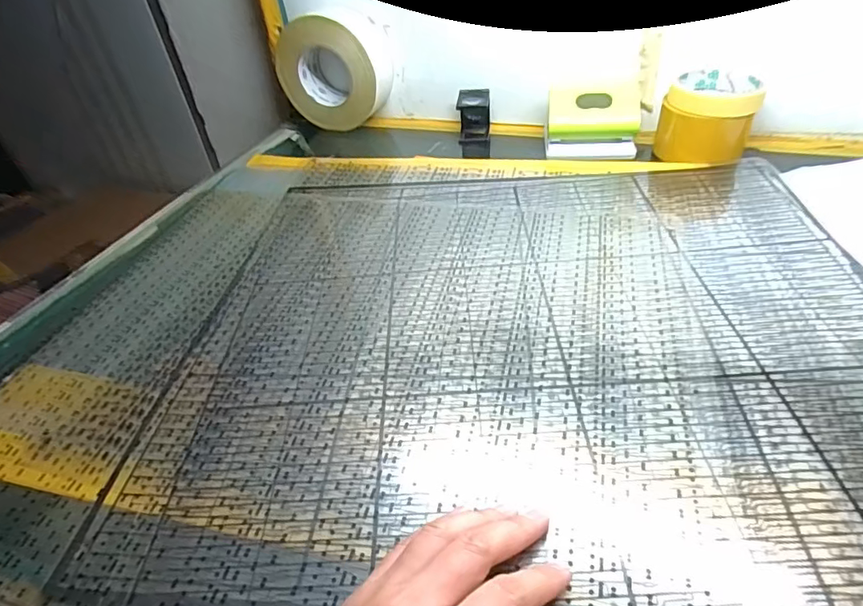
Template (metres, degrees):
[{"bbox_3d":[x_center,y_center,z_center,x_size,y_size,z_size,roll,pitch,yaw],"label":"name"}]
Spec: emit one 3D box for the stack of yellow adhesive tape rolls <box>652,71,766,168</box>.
[{"bbox_3d":[0.298,-0.202,0.544,0.089,0.069,0.086,15,45,23],"label":"stack of yellow adhesive tape rolls"}]

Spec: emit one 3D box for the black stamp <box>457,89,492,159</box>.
[{"bbox_3d":[0.056,-0.227,0.649,0.039,0.084,0.029,2,41,9],"label":"black stamp"}]

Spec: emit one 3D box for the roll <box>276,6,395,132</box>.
[{"bbox_3d":[-0.129,-0.311,0.676,0.144,0.133,0.075,11,43,19],"label":"roll"}]

